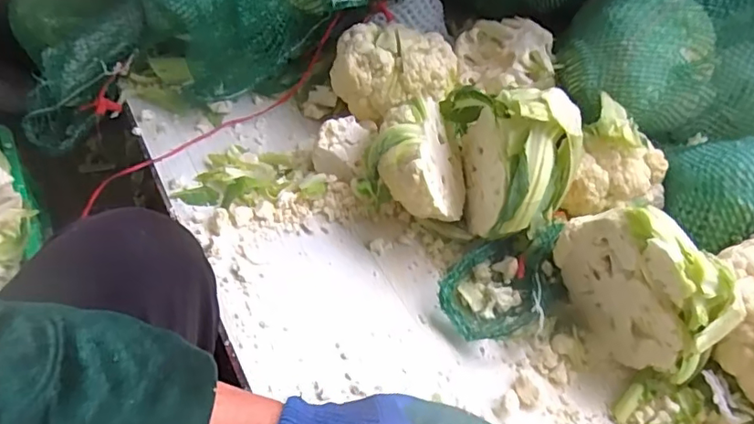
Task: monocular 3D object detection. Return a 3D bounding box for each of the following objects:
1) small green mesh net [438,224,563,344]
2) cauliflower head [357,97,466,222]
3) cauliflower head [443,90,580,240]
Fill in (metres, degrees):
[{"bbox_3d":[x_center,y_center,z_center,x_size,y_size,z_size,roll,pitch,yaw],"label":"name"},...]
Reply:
[{"bbox_3d":[0.133,0.072,0.552,0.146,0.045,0.094,-33,59,-27],"label":"small green mesh net"},{"bbox_3d":[0.044,-0.049,0.607,0.113,0.105,0.147,8,50,4],"label":"cauliflower head"},{"bbox_3d":[0.143,-0.067,0.578,0.103,0.130,0.190,-3,50,-5],"label":"cauliflower head"}]

